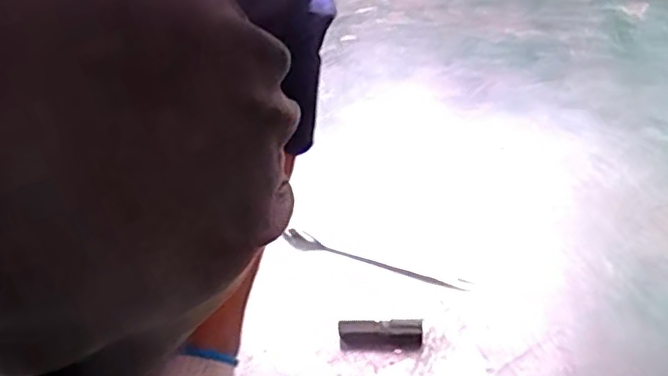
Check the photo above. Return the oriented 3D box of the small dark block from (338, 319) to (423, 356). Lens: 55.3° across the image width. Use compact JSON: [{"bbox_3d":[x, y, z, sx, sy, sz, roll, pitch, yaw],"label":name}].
[{"bbox_3d":[0.042,0.137,0.589,0.076,0.020,0.029,1,32,10],"label":"small dark block"}]

